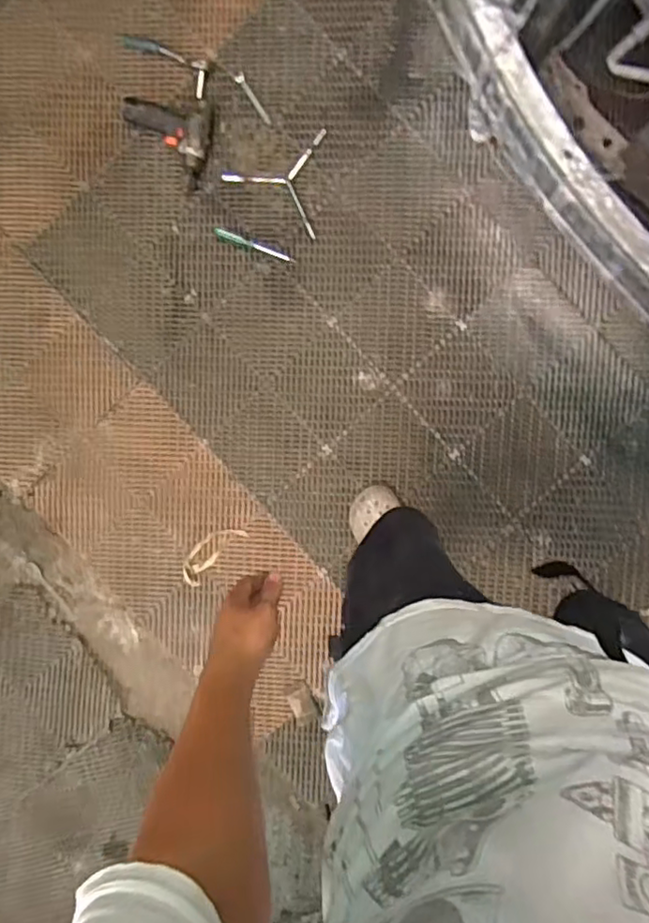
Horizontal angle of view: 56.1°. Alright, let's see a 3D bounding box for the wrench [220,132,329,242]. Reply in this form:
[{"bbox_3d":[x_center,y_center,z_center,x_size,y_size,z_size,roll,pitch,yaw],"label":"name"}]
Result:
[{"bbox_3d":[-0.115,-0.619,1.339,0.212,0.013,0.225,7,97,4],"label":"wrench"}]

